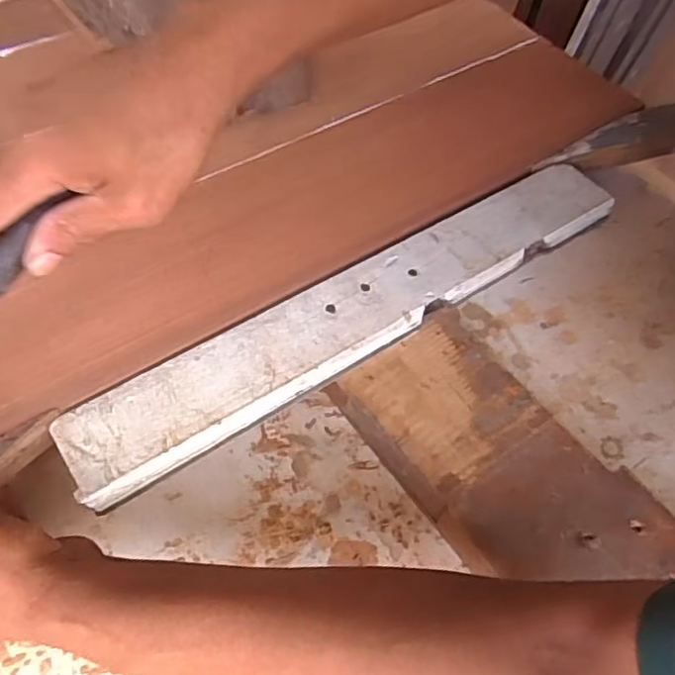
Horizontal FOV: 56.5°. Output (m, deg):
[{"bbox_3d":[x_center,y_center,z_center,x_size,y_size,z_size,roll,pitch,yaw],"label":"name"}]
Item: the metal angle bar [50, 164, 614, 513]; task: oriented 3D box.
[{"bbox_3d":[0.024,-0.029,0.465,0.456,0.017,0.071,-30,63,-19],"label":"metal angle bar"}]

